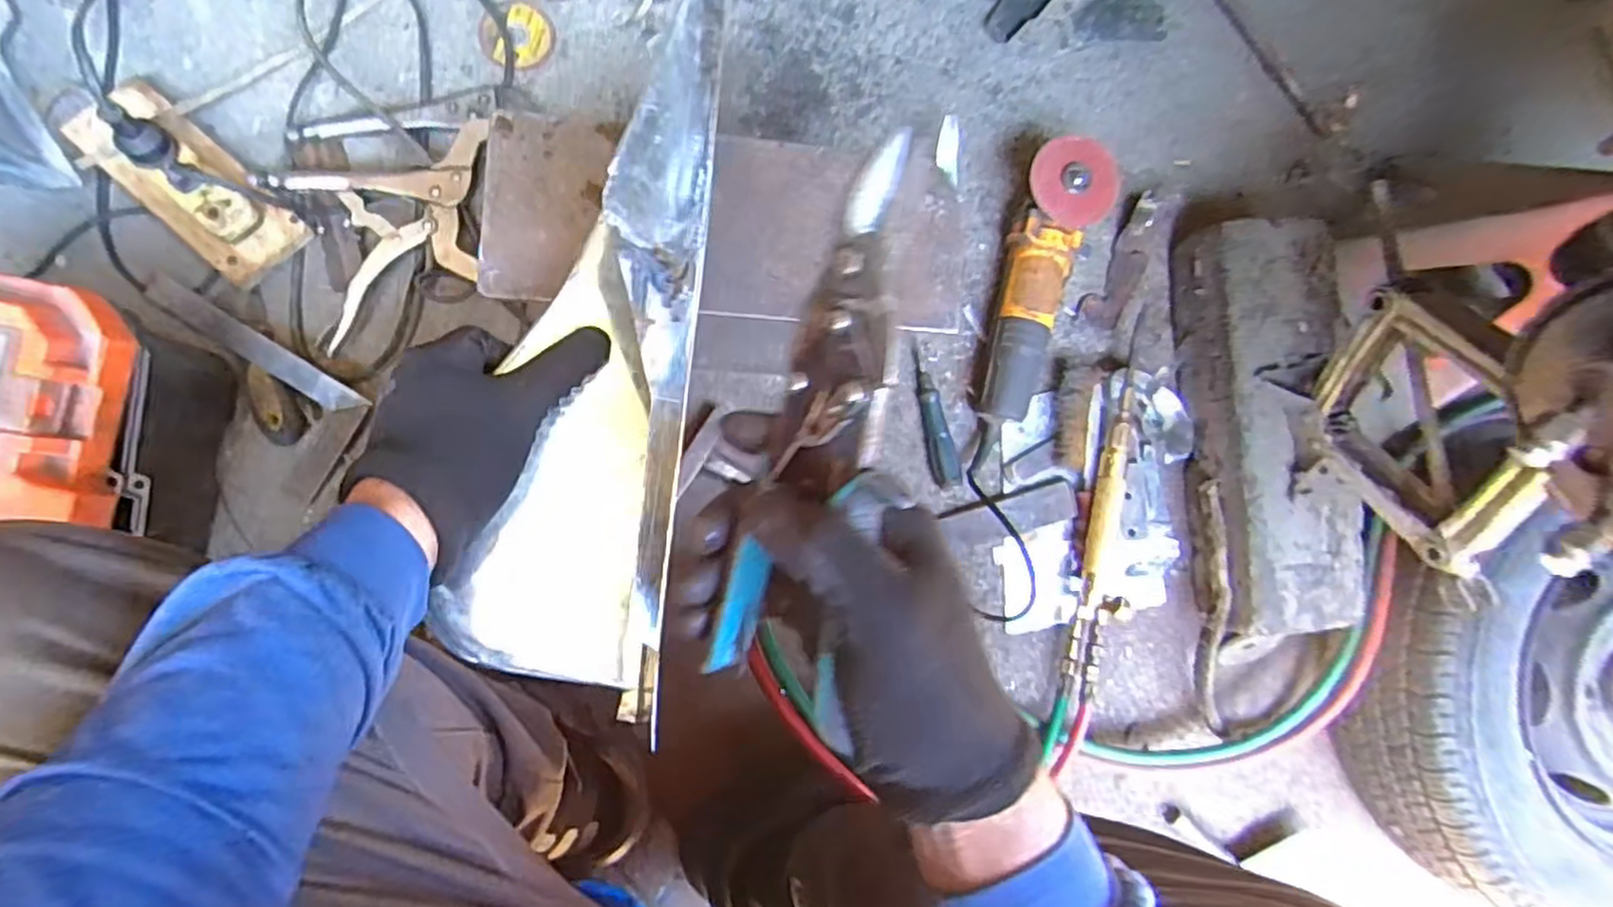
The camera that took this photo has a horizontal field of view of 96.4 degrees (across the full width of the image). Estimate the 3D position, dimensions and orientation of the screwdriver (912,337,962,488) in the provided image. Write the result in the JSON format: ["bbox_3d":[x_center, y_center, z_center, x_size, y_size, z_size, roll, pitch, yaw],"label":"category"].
[{"bbox_3d":[0.131,-0.042,0.746,0.024,0.025,0.154,-11,88,-9],"label":"screwdriver"}]

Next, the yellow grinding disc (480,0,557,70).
[{"bbox_3d":[-0.284,-0.413,0.712,0.067,0.008,0.068,1,86,-9],"label":"yellow grinding disc"}]

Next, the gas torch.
[{"bbox_3d":[0.322,0.061,0.774,0.043,0.062,0.405,12,85,-8],"label":"gas torch"}]

